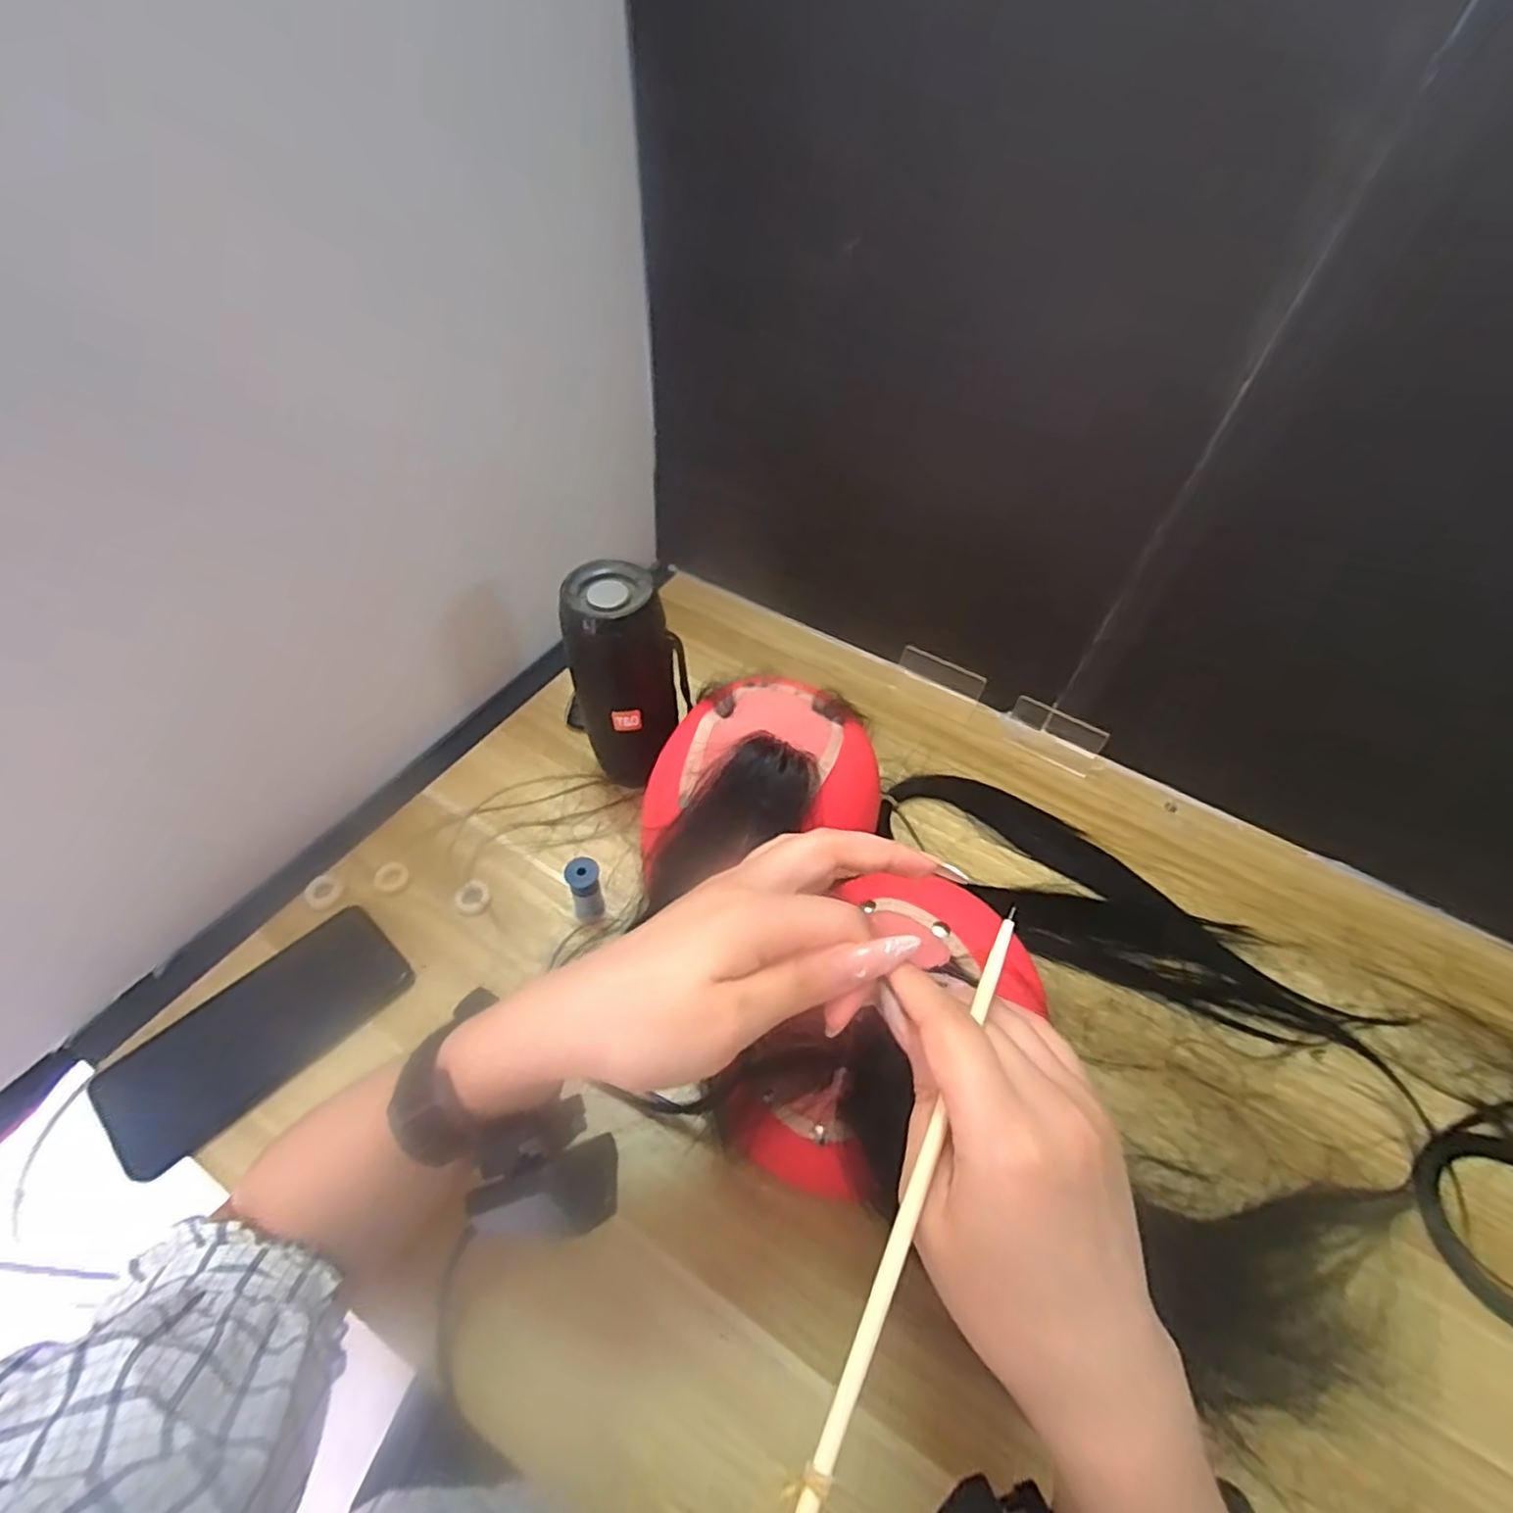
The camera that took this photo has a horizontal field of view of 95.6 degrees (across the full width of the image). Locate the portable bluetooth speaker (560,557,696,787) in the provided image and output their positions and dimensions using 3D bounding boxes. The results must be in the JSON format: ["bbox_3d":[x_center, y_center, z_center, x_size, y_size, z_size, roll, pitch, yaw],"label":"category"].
[{"bbox_3d":[-0.095,-0.043,0.503,0.075,0.184,0.063,20,52,12],"label":"portable bluetooth speaker"}]

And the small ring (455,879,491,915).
[{"bbox_3d":[-0.203,0.099,0.485,0.025,0.008,0.023,3,51,-3],"label":"small ring"}]

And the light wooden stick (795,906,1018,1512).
[{"bbox_3d":[0.052,0.131,0.215,0.006,0.004,0.181,23,69,13],"label":"light wooden stick"}]

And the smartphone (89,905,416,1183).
[{"bbox_3d":[-0.305,0.168,0.425,0.080,0.009,0.161,38,57,23],"label":"smartphone"}]

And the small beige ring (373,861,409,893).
[{"bbox_3d":[-0.262,0.085,0.490,0.022,0.004,0.025,-36,62,-29],"label":"small beige ring"}]

